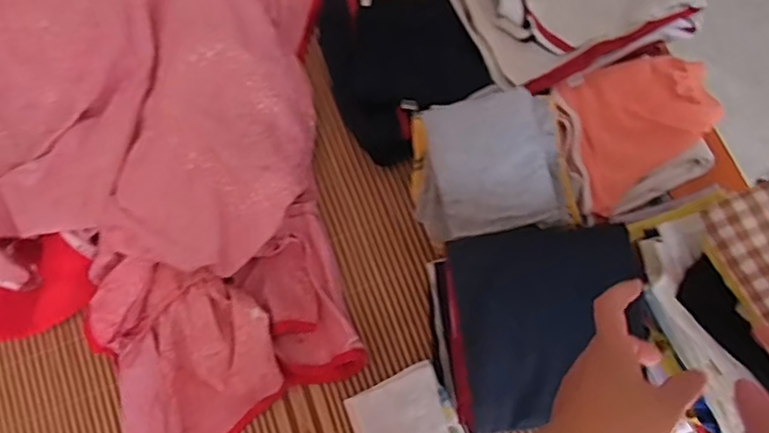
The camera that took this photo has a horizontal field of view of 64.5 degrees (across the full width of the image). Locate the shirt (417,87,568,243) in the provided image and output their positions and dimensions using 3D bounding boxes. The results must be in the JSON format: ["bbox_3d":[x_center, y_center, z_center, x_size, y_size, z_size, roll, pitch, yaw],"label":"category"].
[{"bbox_3d":[0.112,-0.057,0.676,0.160,0.077,0.150,-14,101,1],"label":"shirt"}]

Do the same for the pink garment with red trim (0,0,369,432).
[{"bbox_3d":[-0.450,-0.179,0.789,0.789,0.083,1.066,-13,76,-3],"label":"pink garment with red trim"}]

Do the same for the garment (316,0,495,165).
[{"bbox_3d":[0.014,-0.216,0.821,0.188,0.086,0.257,-26,77,-6],"label":"garment"}]

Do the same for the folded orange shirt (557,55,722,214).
[{"bbox_3d":[0.334,-0.125,0.810,0.215,0.031,0.171,-25,77,-6],"label":"folded orange shirt"}]

